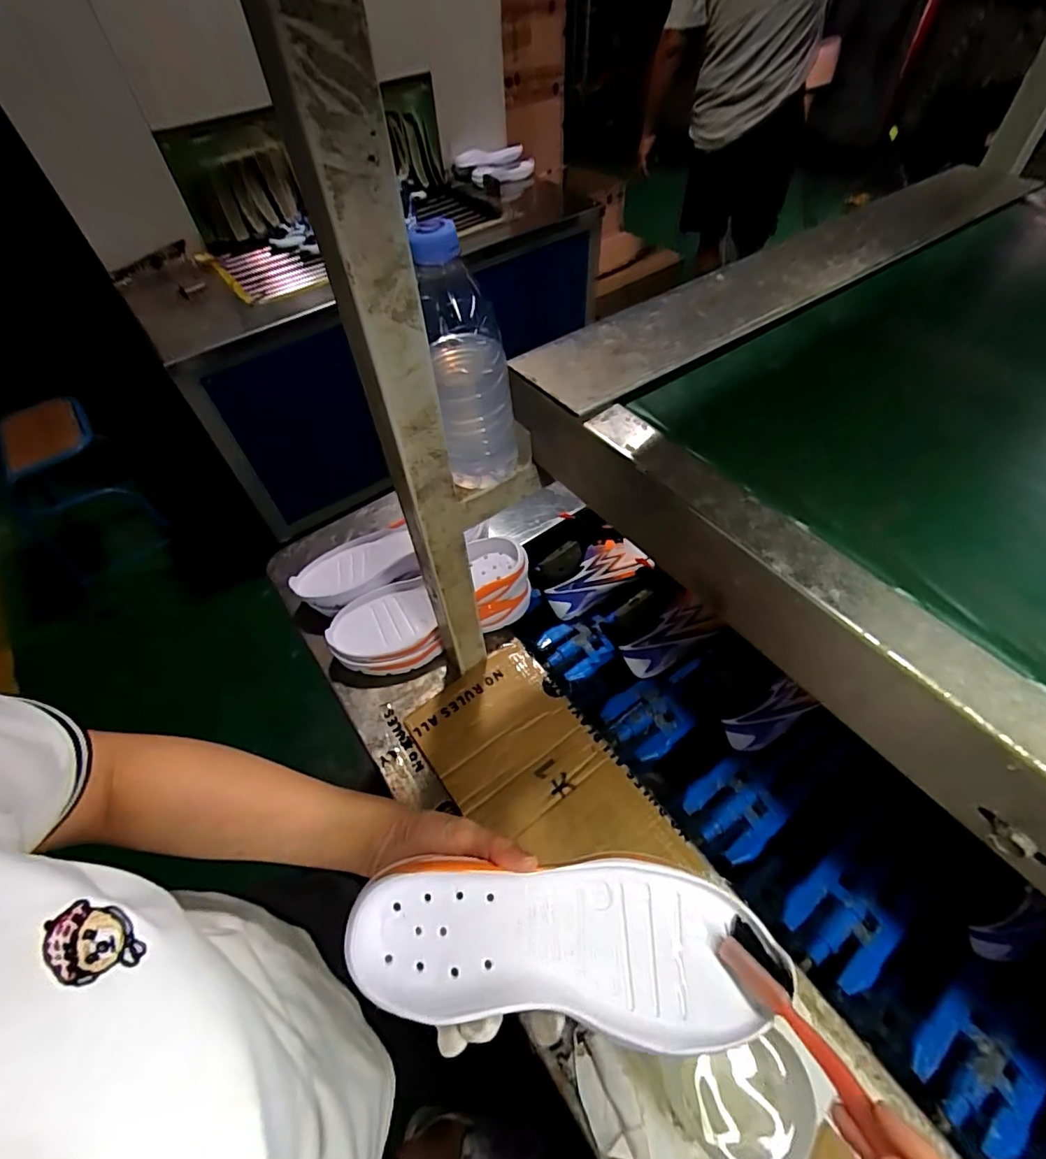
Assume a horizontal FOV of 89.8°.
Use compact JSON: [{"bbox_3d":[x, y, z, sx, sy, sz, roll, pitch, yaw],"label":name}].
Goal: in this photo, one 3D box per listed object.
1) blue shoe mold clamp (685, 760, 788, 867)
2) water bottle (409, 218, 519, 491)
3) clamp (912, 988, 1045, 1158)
[{"bbox_3d":[0.243,0.267,0.606,0.087,0.020,0.091,-34,55,-18],"label":"blue shoe mold clamp"},{"bbox_3d":[-0.043,-0.162,0.403,0.062,0.190,0.066,-15,51,-4],"label":"water bottle"},{"bbox_3d":[0.409,0.449,0.470,0.098,0.026,0.084,-36,56,-19],"label":"clamp"}]

